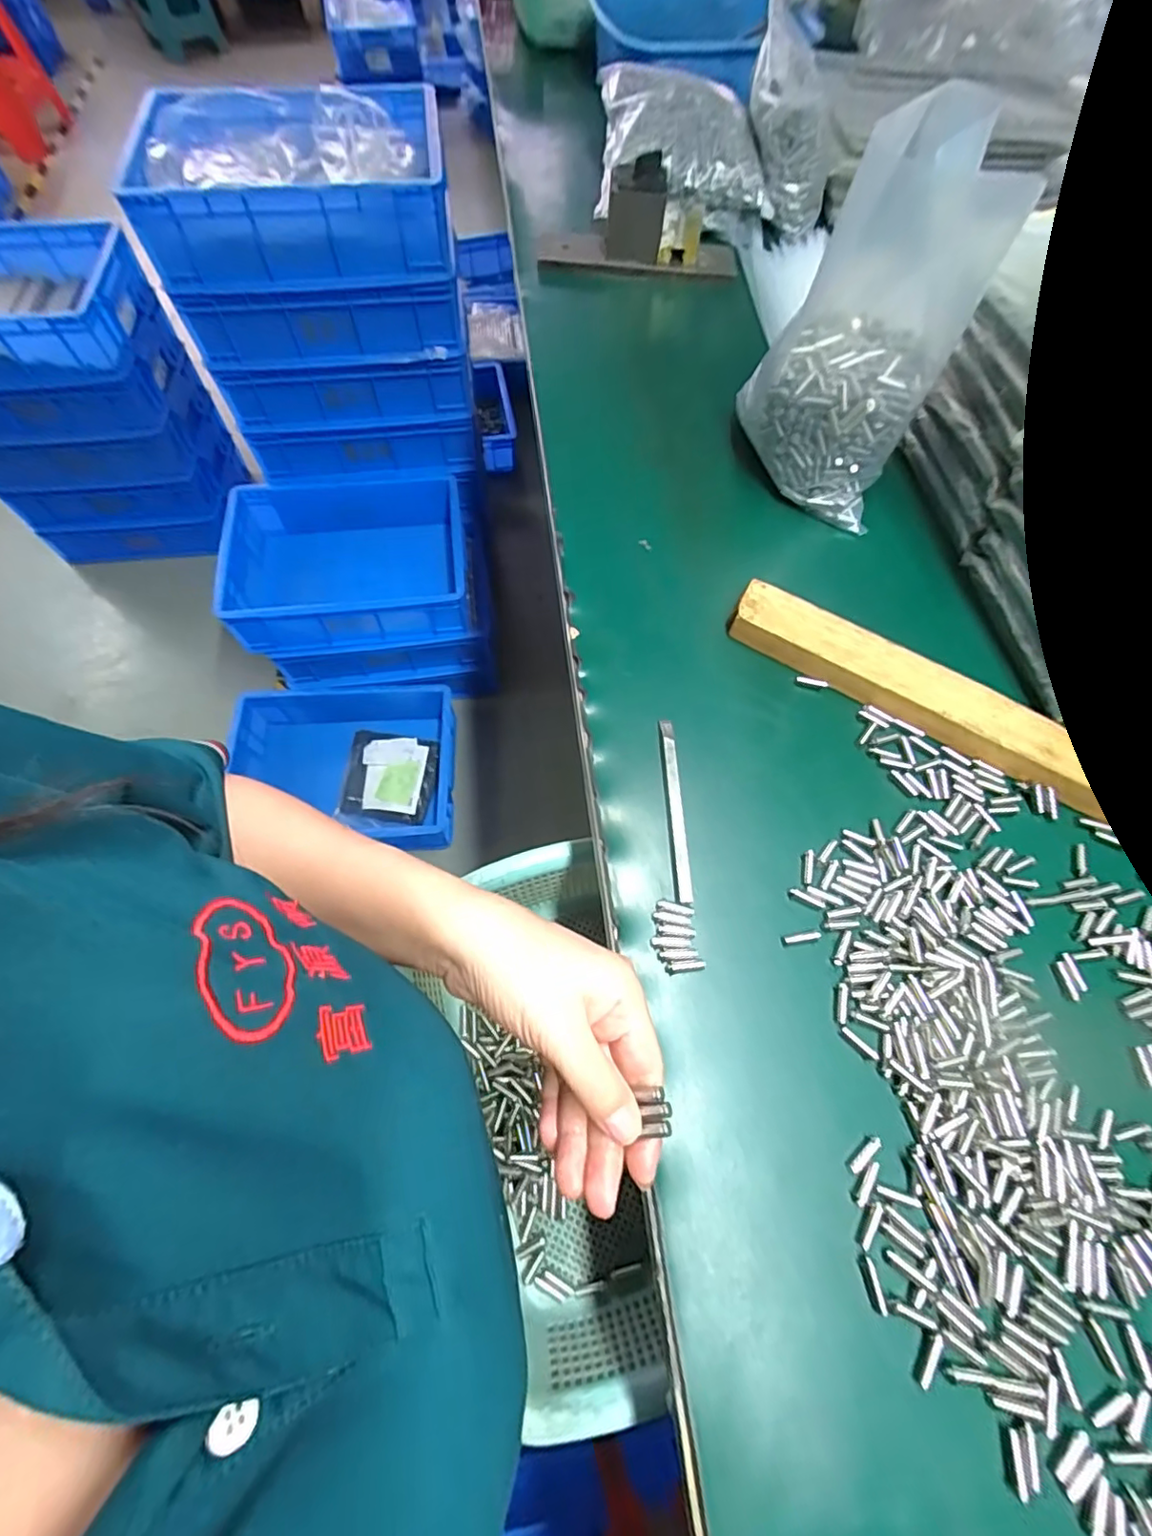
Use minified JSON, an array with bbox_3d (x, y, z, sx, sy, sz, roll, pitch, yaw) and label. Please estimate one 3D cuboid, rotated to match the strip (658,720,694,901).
[{"bbox_3d":[0.062,0.023,0.368,0.010,0.008,0.121,-1,65,-3],"label":"strip"}]

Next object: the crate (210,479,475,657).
[{"bbox_3d":[-0.413,-0.373,1.083,0.406,0.123,0.301,-8,65,-4],"label":"crate"}]

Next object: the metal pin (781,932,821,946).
[{"bbox_3d":[0.129,0.098,0.338,0.022,0.004,0.005,-7,65,-5],"label":"metal pin"}]

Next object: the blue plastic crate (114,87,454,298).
[{"bbox_3d":[-0.393,-0.823,0.830,0.398,0.137,0.310,-7,65,-4],"label":"blue plastic crate"}]

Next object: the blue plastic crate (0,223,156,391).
[{"bbox_3d":[-1.021,-0.823,1.051,0.440,0.112,0.298,-8,65,-4],"label":"blue plastic crate"}]

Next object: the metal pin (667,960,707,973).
[{"bbox_3d":[0.062,0.111,0.331,0.022,0.004,0.005,-4,65,-4],"label":"metal pin"}]

